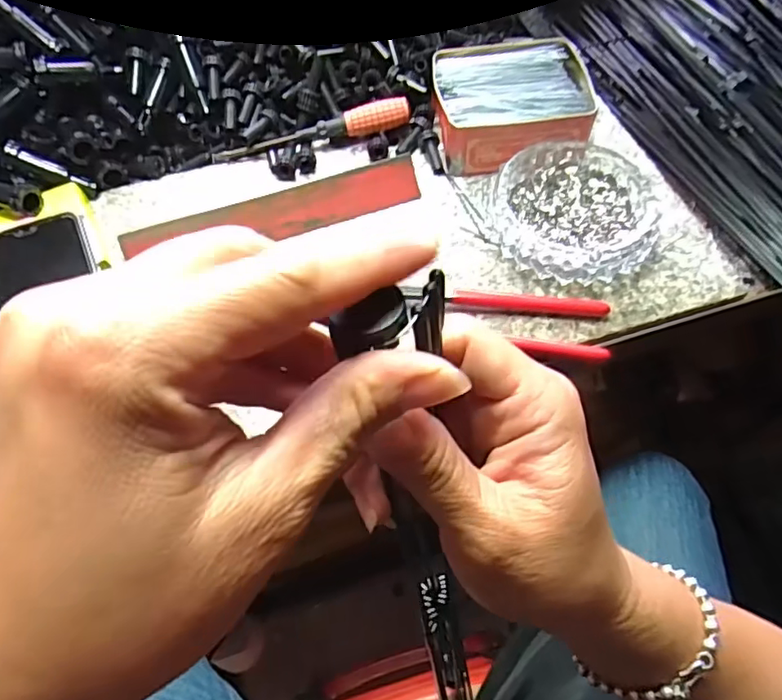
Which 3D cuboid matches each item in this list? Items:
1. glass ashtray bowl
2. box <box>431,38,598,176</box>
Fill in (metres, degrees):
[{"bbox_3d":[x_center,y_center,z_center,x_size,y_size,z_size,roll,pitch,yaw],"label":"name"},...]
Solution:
[{"bbox_3d":[0.140,-0.106,0.437,0.128,0.026,0.118,0,61,1],"label":"glass ashtray bowl"},{"bbox_3d":[0.099,-0.206,0.487,0.130,0.044,0.115,-6,61,-2],"label":"box"}]

